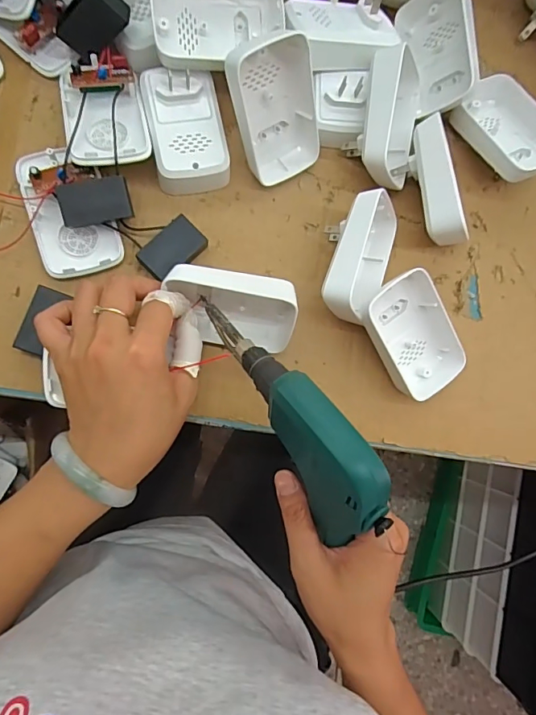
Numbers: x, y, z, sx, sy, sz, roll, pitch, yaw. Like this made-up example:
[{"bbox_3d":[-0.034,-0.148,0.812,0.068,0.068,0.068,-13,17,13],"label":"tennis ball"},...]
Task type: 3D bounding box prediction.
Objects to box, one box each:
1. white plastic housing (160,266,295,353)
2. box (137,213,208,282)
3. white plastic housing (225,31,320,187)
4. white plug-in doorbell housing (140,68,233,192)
[{"bbox_3d":[-0.029,-0.037,0.337,0.095,0.059,0.032,10,45,-10],"label":"white plastic housing"},{"bbox_3d":[-0.072,-0.082,0.349,0.030,0.018,0.048,44,82,-5],"label":"box"},{"bbox_3d":[0.005,-0.184,0.345,0.066,0.034,0.094,-24,130,-11],"label":"white plastic housing"},{"bbox_3d":[-0.063,-0.175,0.348,0.056,0.033,0.084,-12,89,-9],"label":"white plug-in doorbell housing"}]

